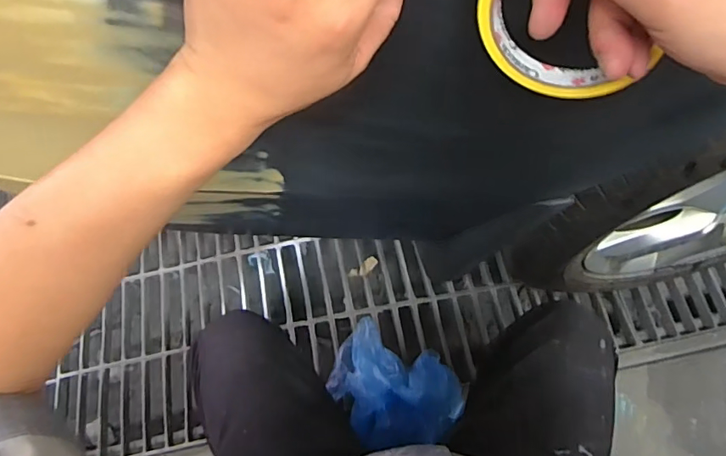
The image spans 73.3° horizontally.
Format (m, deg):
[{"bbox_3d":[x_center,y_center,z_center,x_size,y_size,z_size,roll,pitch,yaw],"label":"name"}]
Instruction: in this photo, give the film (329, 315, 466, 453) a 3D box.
[{"bbox_3d":[0.052,0.277,0.859,0.221,0.123,0.195,22,68,7],"label":"film"}]

